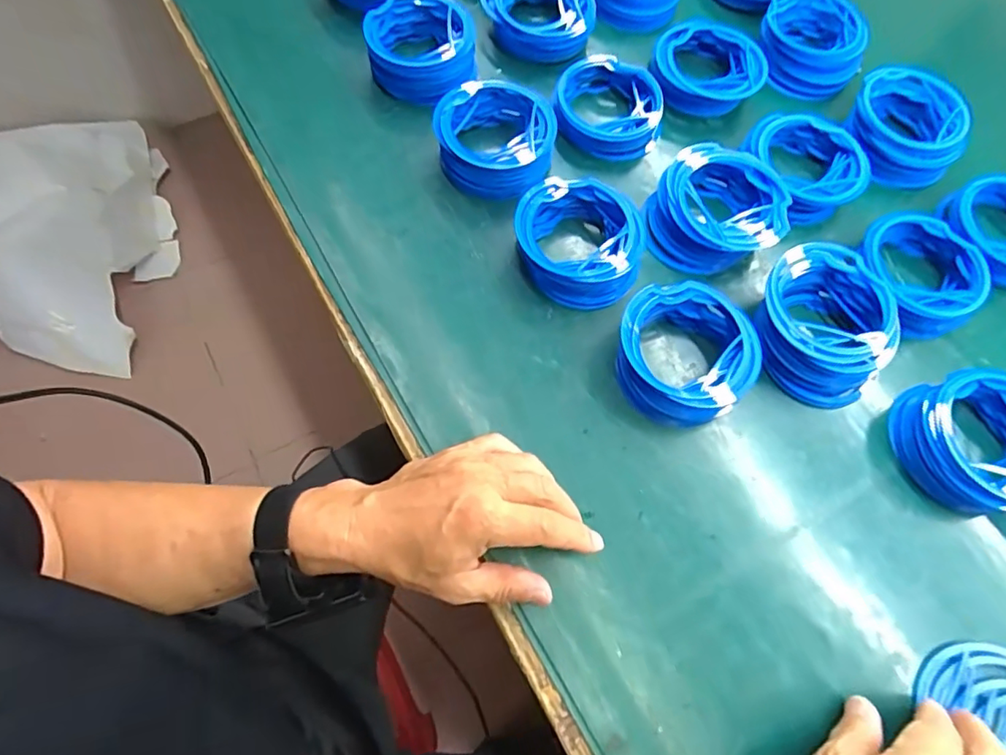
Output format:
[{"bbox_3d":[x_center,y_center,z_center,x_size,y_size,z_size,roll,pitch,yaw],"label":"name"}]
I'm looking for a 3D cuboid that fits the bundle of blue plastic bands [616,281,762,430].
[{"bbox_3d":[0.137,-0.017,0.421,0.098,0.034,0.103,1,70,-2],"label":"bundle of blue plastic bands"}]

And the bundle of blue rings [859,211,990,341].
[{"bbox_3d":[0.341,-0.088,0.459,0.093,0.045,0.095,1,70,-2],"label":"bundle of blue rings"}]

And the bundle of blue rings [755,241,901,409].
[{"bbox_3d":[0.248,-0.045,0.432,0.104,0.041,0.110,1,70,-2],"label":"bundle of blue rings"}]

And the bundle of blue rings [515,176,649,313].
[{"bbox_3d":[0.060,-0.112,0.448,0.097,0.036,0.099,1,70,-2],"label":"bundle of blue rings"}]

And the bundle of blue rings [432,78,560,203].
[{"bbox_3d":[-0.007,-0.208,0.482,0.097,0.045,0.099,1,70,-2],"label":"bundle of blue rings"}]

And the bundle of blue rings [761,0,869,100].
[{"bbox_3d":[0.306,-0.333,0.553,0.095,0.039,0.102,1,70,-2],"label":"bundle of blue rings"}]

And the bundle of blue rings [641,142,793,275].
[{"bbox_3d":[0.180,-0.139,0.474,0.103,0.050,0.101,1,70,-2],"label":"bundle of blue rings"}]

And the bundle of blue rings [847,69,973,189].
[{"bbox_3d":[0.369,-0.234,0.516,0.094,0.042,0.106,8,70,1],"label":"bundle of blue rings"}]

